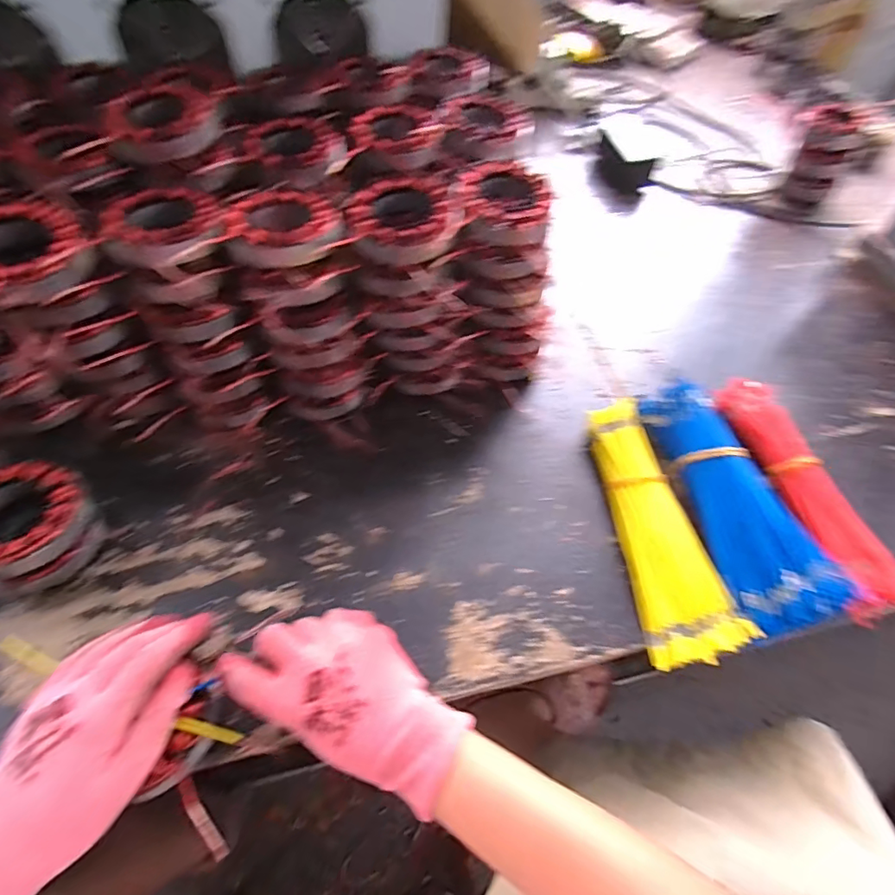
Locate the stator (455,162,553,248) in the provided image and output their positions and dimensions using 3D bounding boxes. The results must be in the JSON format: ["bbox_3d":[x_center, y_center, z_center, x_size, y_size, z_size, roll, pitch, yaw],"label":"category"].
[{"bbox_3d":[0.048,-0.208,0.425,0.079,0.027,0.088,-2,56,-5],"label":"stator"}]

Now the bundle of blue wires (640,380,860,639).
[{"bbox_3d":[0.262,0.040,0.458,0.103,0.044,0.241,-11,57,-12],"label":"bundle of blue wires"}]

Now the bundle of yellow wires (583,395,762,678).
[{"bbox_3d":[0.188,0.062,0.445,0.076,0.027,0.242,-2,56,-6],"label":"bundle of yellow wires"}]

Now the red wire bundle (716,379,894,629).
[{"bbox_3d":[0.342,0.037,0.477,0.057,0.029,0.254,-8,57,-10],"label":"red wire bundle"}]

